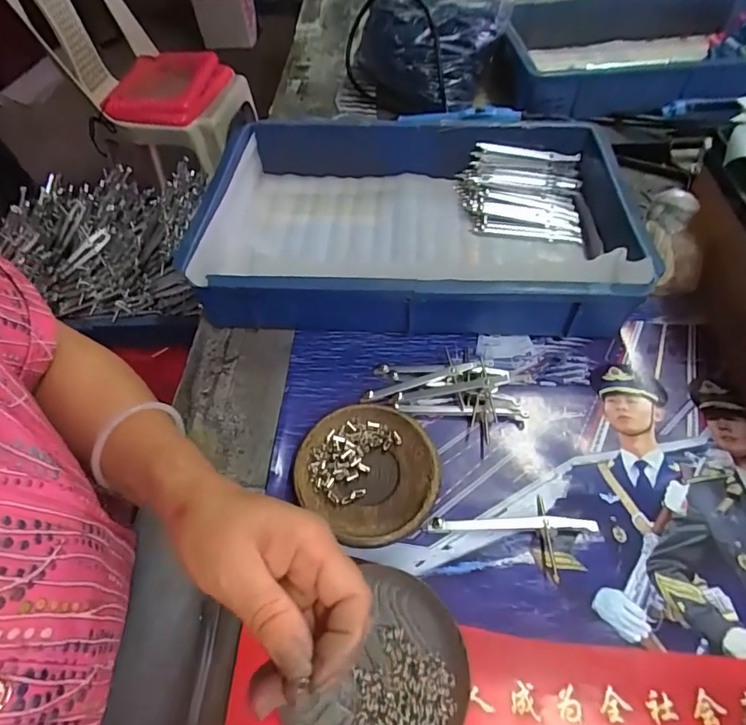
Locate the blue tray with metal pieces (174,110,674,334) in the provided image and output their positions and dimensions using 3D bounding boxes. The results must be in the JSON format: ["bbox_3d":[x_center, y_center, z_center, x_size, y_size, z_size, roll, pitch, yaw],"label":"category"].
[{"bbox_3d":[0.042,-0.156,0.525,0.425,0.080,0.287,2,53,4],"label":"blue tray with metal pieces"}]

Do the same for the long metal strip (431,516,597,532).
[{"bbox_3d":[0.103,0.120,0.359,0.120,0.008,0.010,-1,53,2],"label":"long metal strip"}]

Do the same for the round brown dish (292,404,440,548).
[{"bbox_3d":[-0.002,0.085,0.384,0.109,0.018,0.106,-1,53,2],"label":"round brown dish"}]

